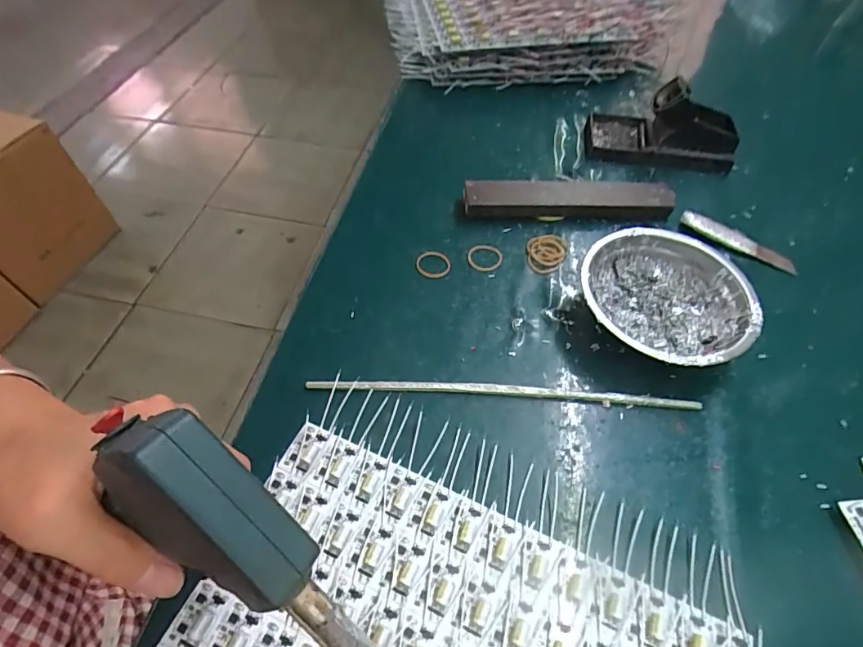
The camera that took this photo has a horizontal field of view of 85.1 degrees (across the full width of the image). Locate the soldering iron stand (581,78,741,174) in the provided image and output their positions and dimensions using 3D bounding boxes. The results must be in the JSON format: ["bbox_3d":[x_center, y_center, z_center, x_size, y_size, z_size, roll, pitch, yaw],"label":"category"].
[{"bbox_3d":[0.238,-0.203,0.482,0.140,0.057,0.076,3,54,2],"label":"soldering iron stand"}]

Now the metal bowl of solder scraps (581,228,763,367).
[{"bbox_3d":[0.179,-0.015,0.368,0.124,0.041,0.120,0,54,0],"label":"metal bowl of solder scraps"}]

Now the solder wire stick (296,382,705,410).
[{"bbox_3d":[0.052,0.049,0.338,0.274,0.008,0.010,2,54,2],"label":"solder wire stick"}]

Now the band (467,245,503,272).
[{"bbox_3d":[0.048,-0.060,0.417,0.029,0.006,0.031,0,54,0],"label":"band"}]

